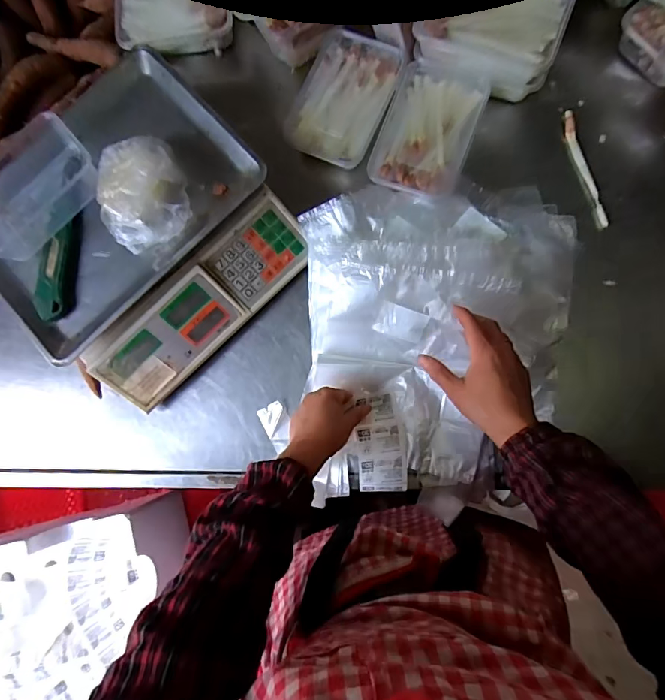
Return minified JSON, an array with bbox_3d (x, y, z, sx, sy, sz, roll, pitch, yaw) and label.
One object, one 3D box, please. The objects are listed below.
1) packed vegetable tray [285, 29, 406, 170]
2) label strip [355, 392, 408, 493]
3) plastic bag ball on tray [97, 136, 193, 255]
[{"bbox_3d":[0.015,-0.322,0.567,0.108,0.032,0.157,24,88,7],"label":"packed vegetable tray"},{"bbox_3d":[0.062,0.118,0.546,0.058,0.023,0.122,-2,88,5],"label":"label strip"},{"bbox_3d":[-0.212,-0.177,0.488,0.096,0.065,0.114,-11,84,4],"label":"plastic bag ball on tray"}]

